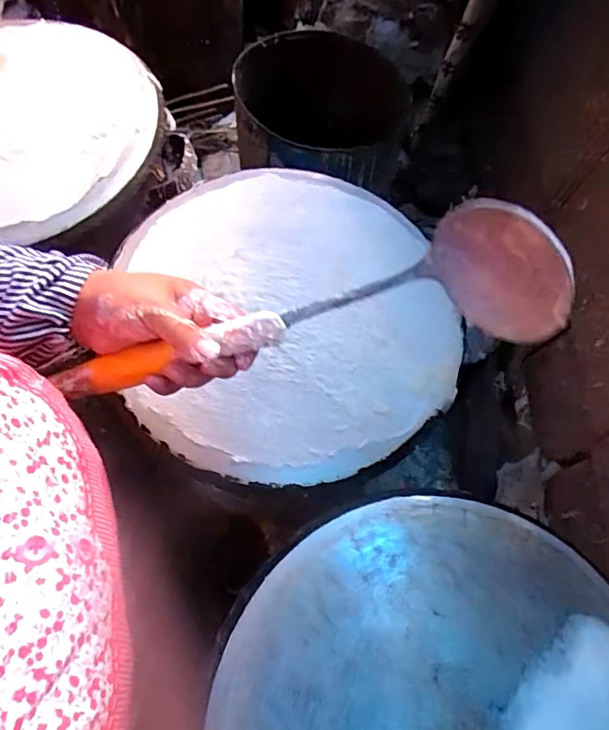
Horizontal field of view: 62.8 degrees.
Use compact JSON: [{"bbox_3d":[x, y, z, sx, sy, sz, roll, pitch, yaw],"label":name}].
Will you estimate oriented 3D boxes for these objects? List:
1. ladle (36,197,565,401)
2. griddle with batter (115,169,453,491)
[{"bbox_3d":[-0.011,-0.026,0.324,0.341,0.085,0.072,-12,66,7],"label":"ladle"},{"bbox_3d":[-0.017,-0.065,0.523,0.321,0.032,0.351,2,67,-4],"label":"griddle with batter"}]

